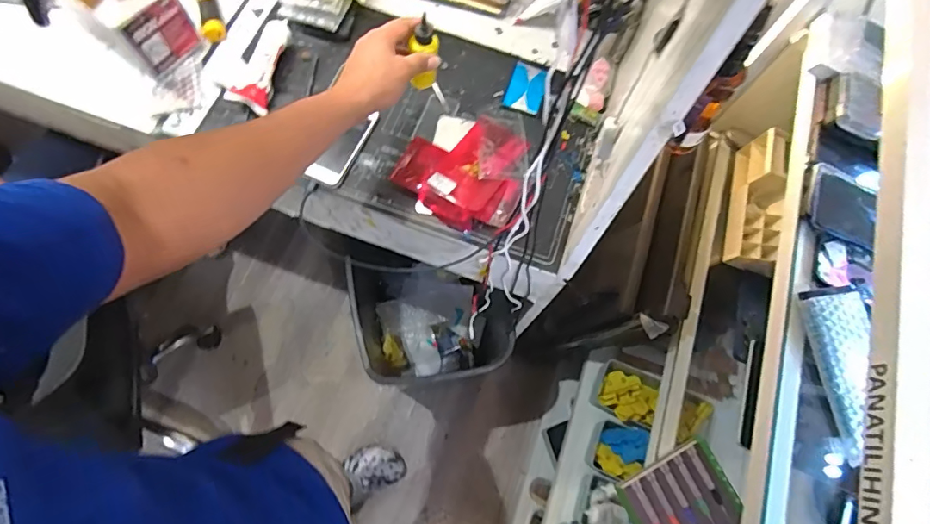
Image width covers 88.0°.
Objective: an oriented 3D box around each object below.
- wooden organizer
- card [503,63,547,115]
[{"bbox_3d":[0.506,-0.099,0.826,0.058,0.105,0.234,16,70,1],"label":"wooden organizer"},{"bbox_3d":[0.095,-0.266,0.737,0.055,0.010,0.081,21,78,-1],"label":"card"}]

